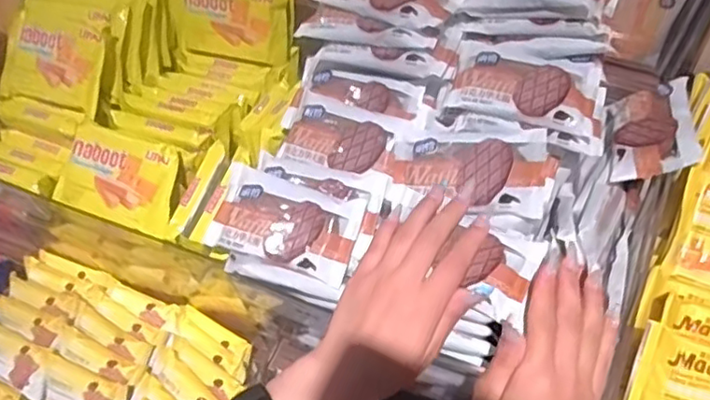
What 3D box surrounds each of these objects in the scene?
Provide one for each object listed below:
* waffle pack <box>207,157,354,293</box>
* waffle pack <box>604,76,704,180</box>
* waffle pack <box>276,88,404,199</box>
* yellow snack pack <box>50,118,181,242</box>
[{"bbox_3d":[-0.054,0.018,0.467,0.111,0.011,0.062,19,78,15],"label":"waffle pack"},{"bbox_3d":[0.241,-0.059,0.508,0.064,0.011,0.099,-19,38,33],"label":"waffle pack"},{"bbox_3d":[-0.011,-0.043,0.490,0.100,0.013,0.059,26,86,17],"label":"waffle pack"},{"bbox_3d":[-0.204,-0.019,0.544,0.122,0.014,0.074,17,90,13],"label":"yellow snack pack"}]

